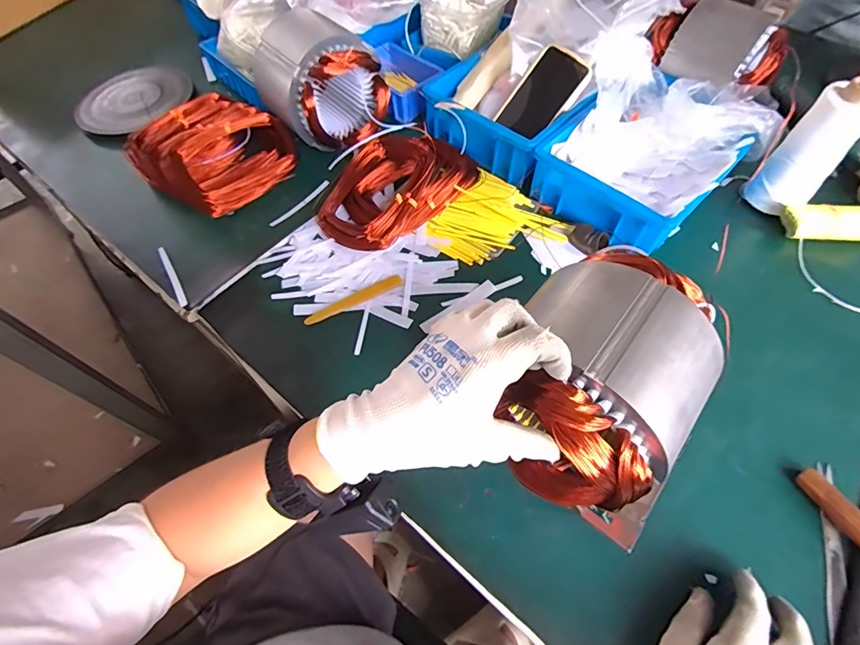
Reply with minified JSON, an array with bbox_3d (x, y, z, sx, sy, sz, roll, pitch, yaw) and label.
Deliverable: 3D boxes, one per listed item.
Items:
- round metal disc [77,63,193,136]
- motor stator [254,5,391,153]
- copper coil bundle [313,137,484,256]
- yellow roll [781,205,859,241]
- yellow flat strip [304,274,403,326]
[{"bbox_3d":[-0.525,-0.397,0.791,0.194,0.027,0.194,-1,58,1],"label":"round metal disc"},{"bbox_3d":[-0.160,-0.343,0.639,0.151,0.124,0.129,35,67,21],"label":"motor stator"},{"bbox_3d":[-0.051,-0.188,0.617,0.219,0.054,0.135,-39,65,-19],"label":"copper coil bundle"},{"bbox_3d":[0.526,-0.128,0.585,0.119,0.034,0.051,4,59,5],"label":"yellow roll"},{"bbox_3d":[-0.095,-0.029,0.553,0.127,0.005,0.019,-26,61,-12],"label":"yellow flat strip"}]

